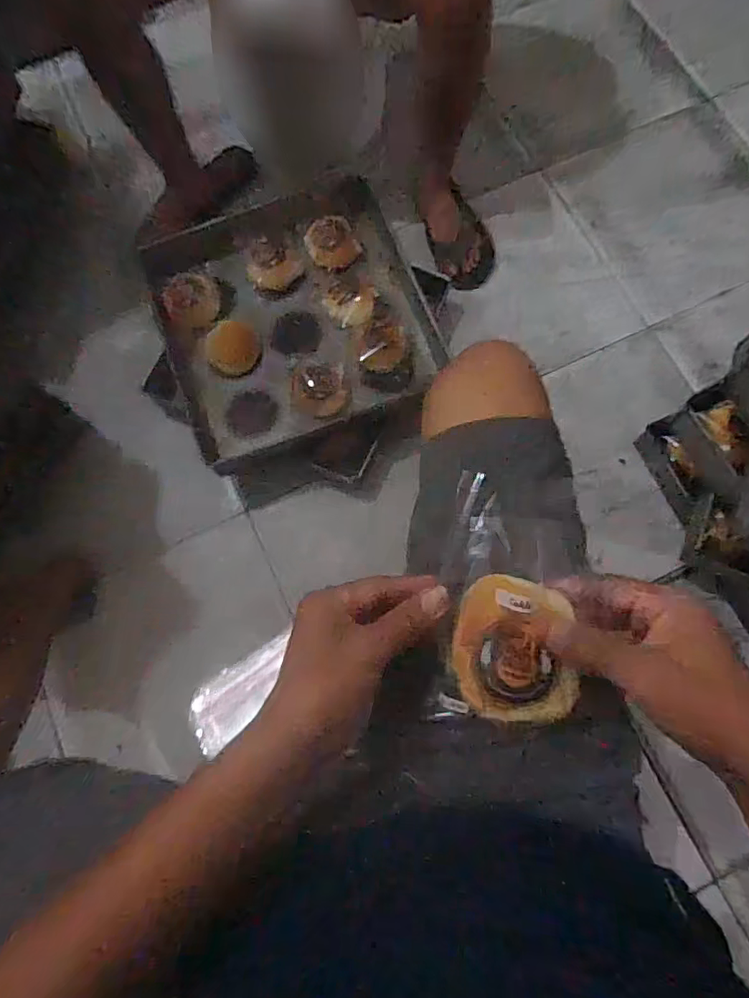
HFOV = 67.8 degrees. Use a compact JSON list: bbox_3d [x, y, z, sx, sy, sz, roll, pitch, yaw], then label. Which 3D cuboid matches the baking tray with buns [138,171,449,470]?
[{"bbox_3d":[-0.134,-0.303,0.936,0.425,0.085,0.395,-20,76,-4],"label":"baking tray with buns"}]

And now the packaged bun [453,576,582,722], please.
[{"bbox_3d":[0.096,0.095,0.362,0.080,0.035,0.092,7,94,18],"label":"packaged bun"}]

